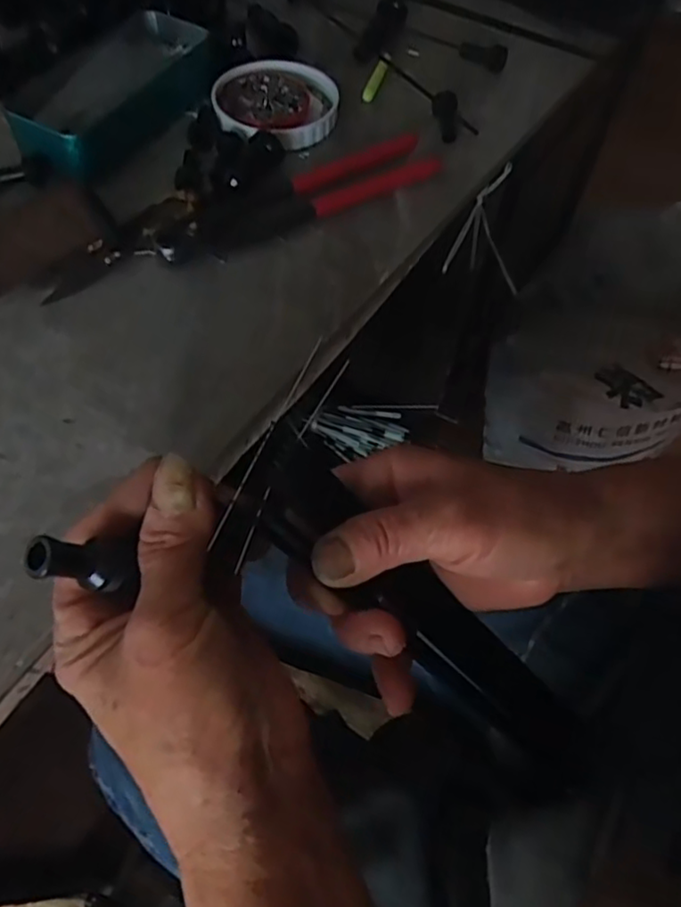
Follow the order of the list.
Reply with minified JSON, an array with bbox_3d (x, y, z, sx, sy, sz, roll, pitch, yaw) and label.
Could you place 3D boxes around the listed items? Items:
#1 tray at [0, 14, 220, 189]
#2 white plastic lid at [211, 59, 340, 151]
[{"bbox_3d":[-0.151,-0.245,0.454,0.073,0.033,0.169,25,61,12],"label":"tray"},{"bbox_3d":[-0.048,-0.255,0.486,0.089,0.017,0.094,1,58,-2],"label":"white plastic lid"}]

